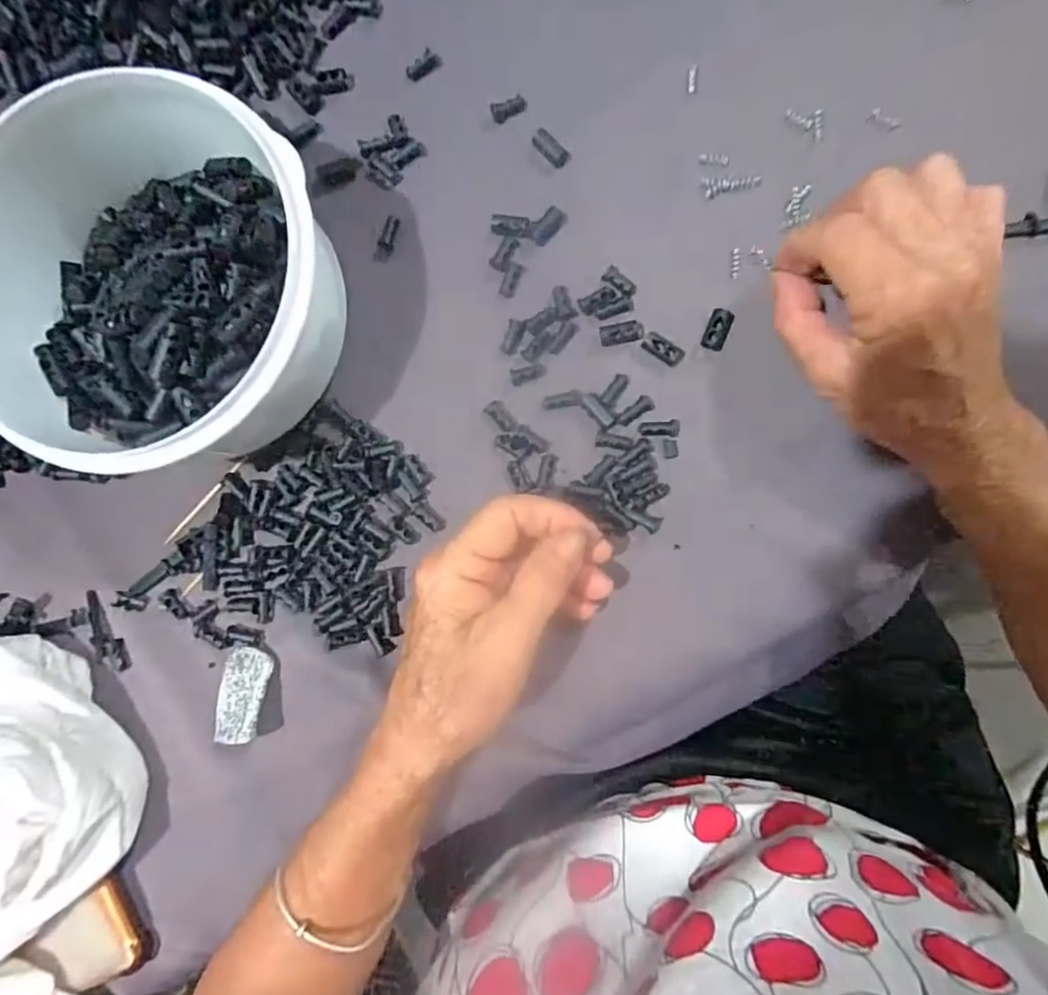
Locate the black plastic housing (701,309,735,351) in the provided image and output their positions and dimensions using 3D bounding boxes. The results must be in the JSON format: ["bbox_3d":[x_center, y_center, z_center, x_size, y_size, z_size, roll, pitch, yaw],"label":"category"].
[{"bbox_3d":[0.092,-0.080,0.291,0.011,0.005,0.019,21,91,5],"label":"black plastic housing"}]

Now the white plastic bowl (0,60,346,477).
[{"bbox_3d":[-0.162,-0.097,0.282,0.161,0.072,0.164,2,89,5],"label":"white plastic bowl"}]

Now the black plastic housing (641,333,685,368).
[{"bbox_3d":[0.067,-0.071,0.293,0.020,0.007,0.010,32,92,5],"label":"black plastic housing"}]

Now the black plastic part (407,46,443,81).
[{"bbox_3d":[-0.051,-0.218,0.308,0.018,0.009,0.008,-22,87,4],"label":"black plastic part"}]

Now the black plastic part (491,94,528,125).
[{"bbox_3d":[-0.007,-0.193,0.305,0.017,0.005,0.009,-15,87,5],"label":"black plastic part"}]

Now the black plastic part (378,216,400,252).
[{"bbox_3d":[-0.068,-0.133,0.309,0.008,0.004,0.017,15,90,5],"label":"black plastic part"}]

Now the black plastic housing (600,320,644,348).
[{"bbox_3d":[0.047,-0.080,0.297,0.020,0.005,0.010,-7,88,5],"label":"black plastic housing"}]

